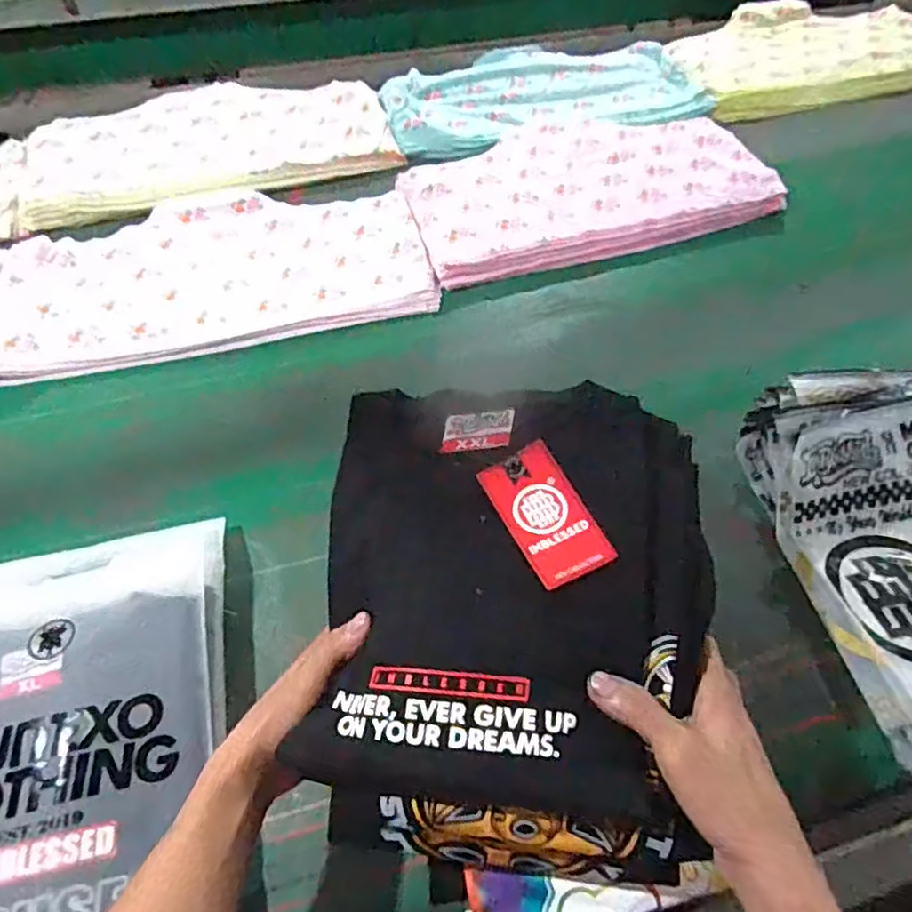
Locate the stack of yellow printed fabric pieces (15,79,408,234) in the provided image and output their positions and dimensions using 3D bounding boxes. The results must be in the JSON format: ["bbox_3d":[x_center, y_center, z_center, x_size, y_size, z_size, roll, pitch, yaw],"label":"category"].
[{"bbox_3d":[-0.380,-0.495,0.997,0.530,0.033,0.312,-15,58,-11],"label":"stack of yellow printed fabric pieces"}]

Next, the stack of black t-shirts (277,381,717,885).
[{"bbox_3d":[0.029,0.096,0.412,0.242,0.078,0.291,3,67,11],"label":"stack of black t-shirts"}]

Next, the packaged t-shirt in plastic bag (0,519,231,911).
[{"bbox_3d":[-0.315,0.235,0.514,0.254,0.061,0.363,-10,57,-8],"label":"packaged t-shirt in plastic bag"}]

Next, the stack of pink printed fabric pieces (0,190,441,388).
[{"bbox_3d":[-0.312,-0.241,0.844,0.528,0.039,0.283,-14,58,-10],"label":"stack of pink printed fabric pieces"}]

